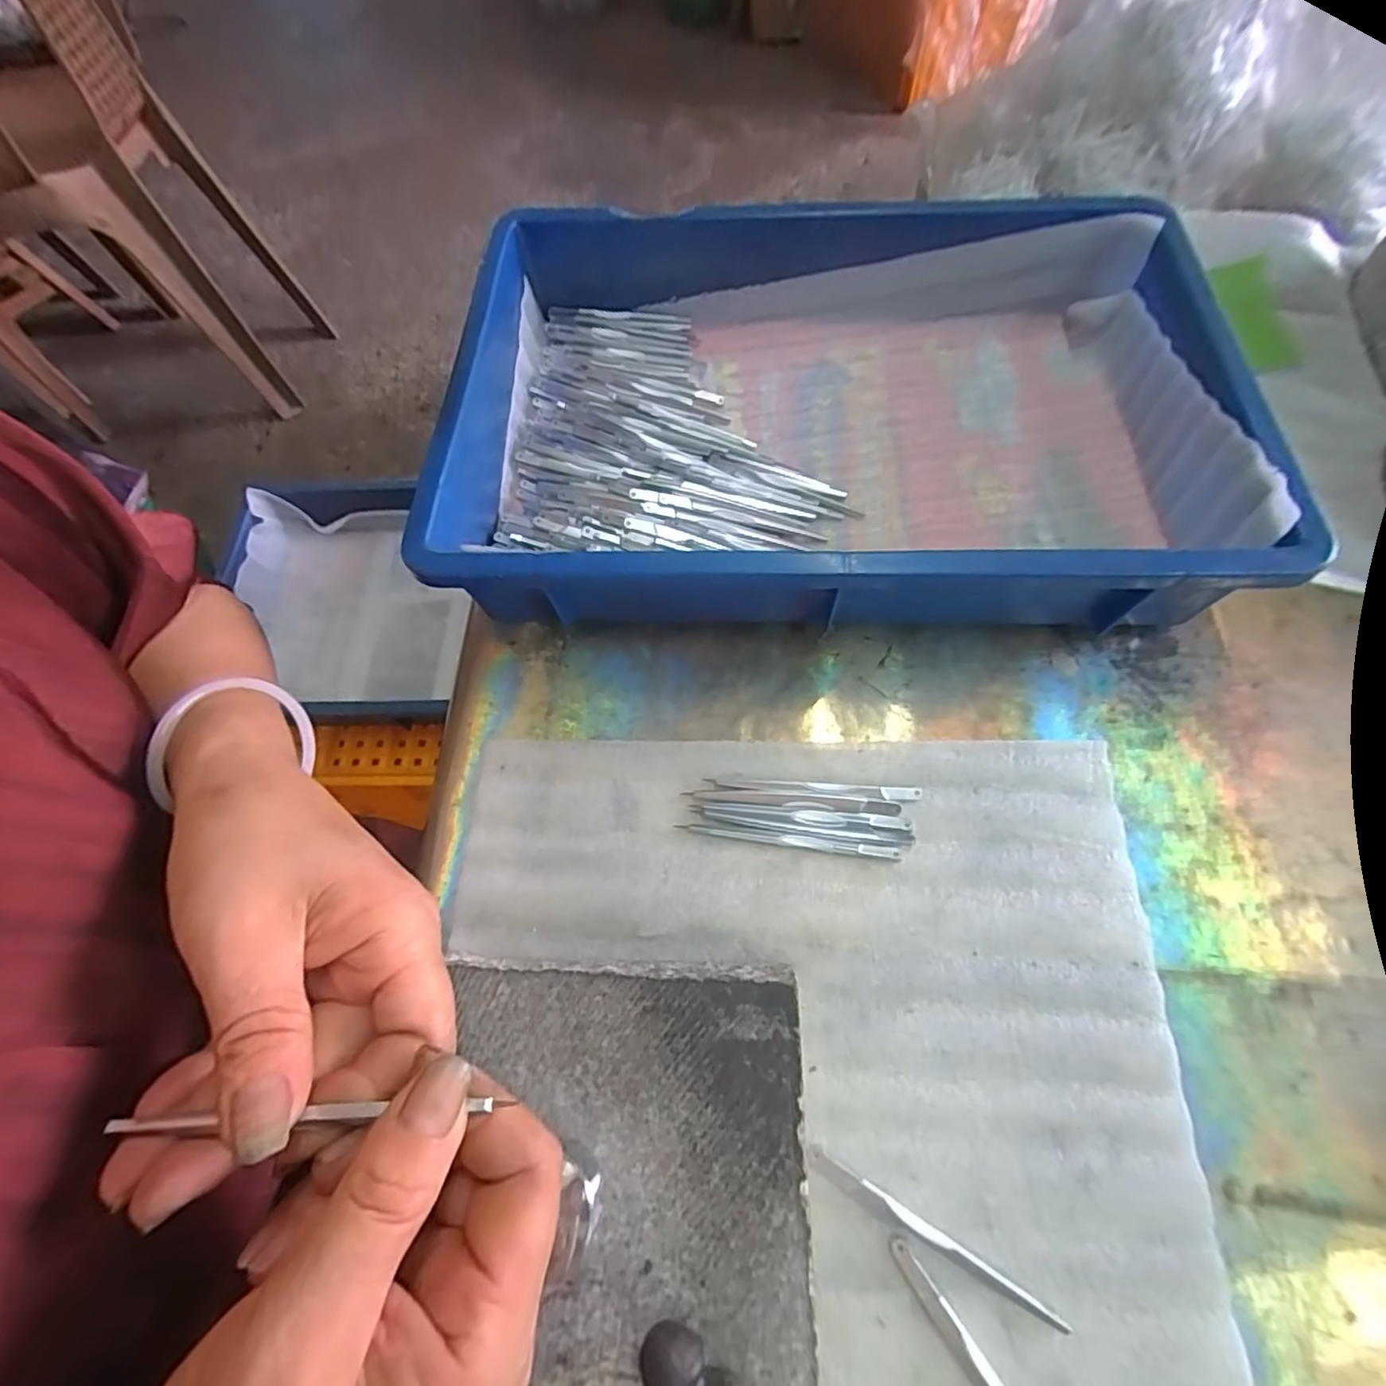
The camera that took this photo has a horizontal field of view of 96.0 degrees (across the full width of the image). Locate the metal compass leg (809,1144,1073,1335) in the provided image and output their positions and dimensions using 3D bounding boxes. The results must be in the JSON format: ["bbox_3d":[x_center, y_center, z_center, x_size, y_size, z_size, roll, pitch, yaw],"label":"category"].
[{"bbox_3d":[0.092,0.209,0.241,0.102,0.004,0.007,27,70,14],"label":"metal compass leg"}]

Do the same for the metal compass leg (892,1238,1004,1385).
[{"bbox_3d":[0.109,0.249,0.223,0.006,0.004,0.102,-35,69,-12],"label":"metal compass leg"}]

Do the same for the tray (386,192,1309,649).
[{"bbox_3d":[0.068,-0.169,0.373,0.413,0.078,0.278,1,66,3],"label":"tray"}]

